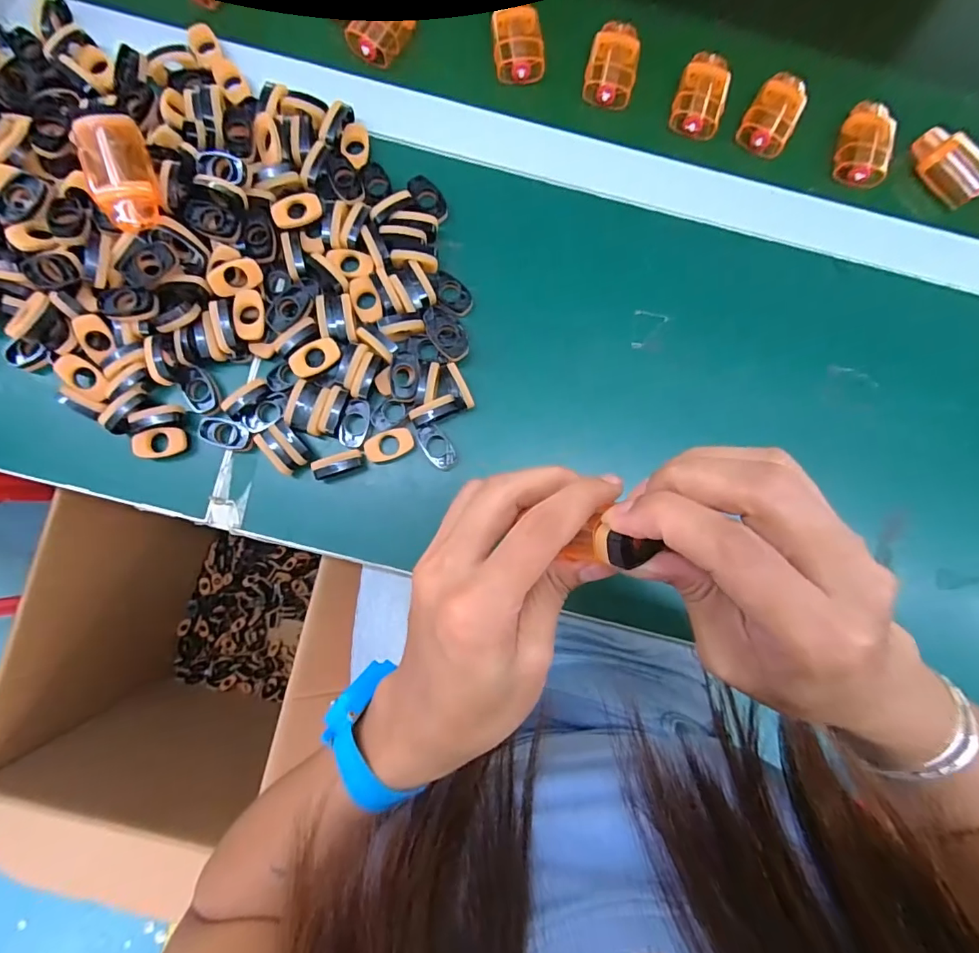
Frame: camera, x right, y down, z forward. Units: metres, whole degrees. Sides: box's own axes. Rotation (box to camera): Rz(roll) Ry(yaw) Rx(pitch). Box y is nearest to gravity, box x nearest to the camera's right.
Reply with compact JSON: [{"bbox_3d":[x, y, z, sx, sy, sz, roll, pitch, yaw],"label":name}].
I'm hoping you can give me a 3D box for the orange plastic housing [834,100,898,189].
[{"bbox_3d":[0.280,-0.250,0.365,0.032,0.024,0.064,16,82,1],"label":"orange plastic housing"}]

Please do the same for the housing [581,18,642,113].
[{"bbox_3d":[0.092,-0.309,0.363,0.036,0.017,0.066,15,82,0],"label":"housing"}]

